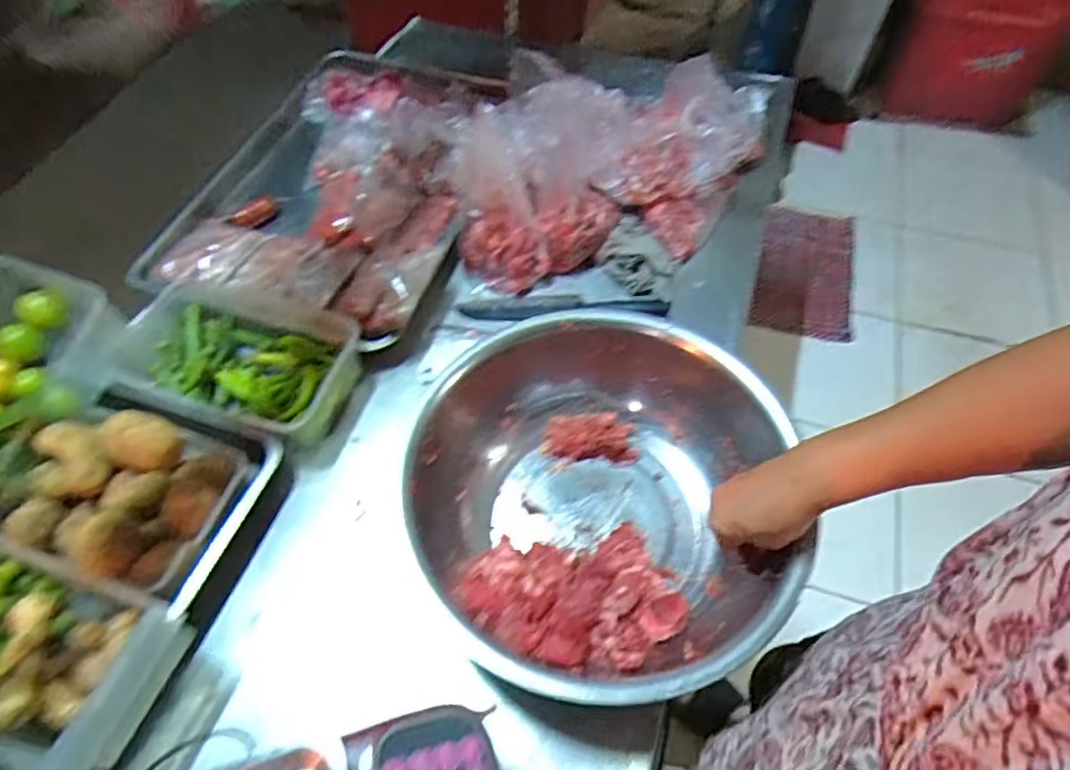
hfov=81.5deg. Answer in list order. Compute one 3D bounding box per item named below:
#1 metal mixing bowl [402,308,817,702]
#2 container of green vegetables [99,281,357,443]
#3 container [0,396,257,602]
[{"bbox_3d":[0.071,0.107,0.622,0.347,0.124,0.356,0,56,-1],"label":"metal mixing bowl"},{"bbox_3d":[-0.351,-0.023,0.746,0.257,0.075,0.165,15,57,9],"label":"container of green vegetables"},{"bbox_3d":[-0.422,0.104,0.623,0.215,0.069,0.167,13,57,8],"label":"container"}]

